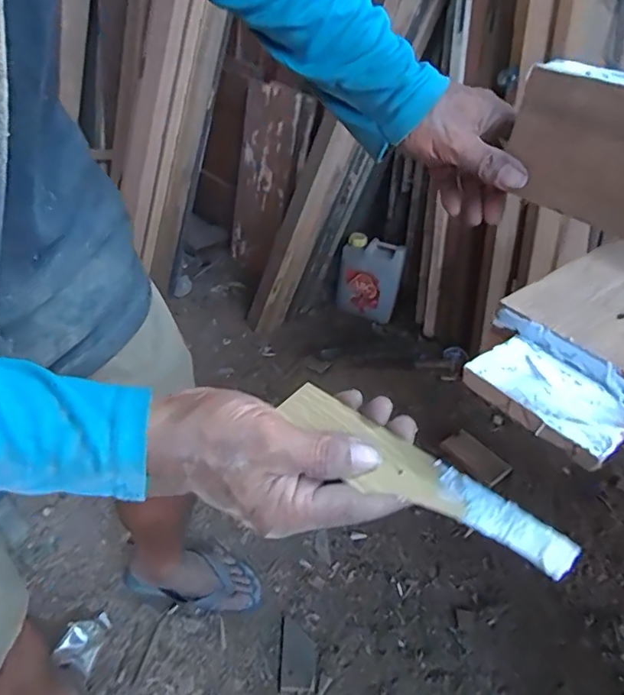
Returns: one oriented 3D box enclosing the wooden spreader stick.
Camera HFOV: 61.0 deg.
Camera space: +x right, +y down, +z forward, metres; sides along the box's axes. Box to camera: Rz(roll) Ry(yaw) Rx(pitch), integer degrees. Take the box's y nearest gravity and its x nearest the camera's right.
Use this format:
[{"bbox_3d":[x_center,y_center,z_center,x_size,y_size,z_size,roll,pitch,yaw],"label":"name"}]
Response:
[{"bbox_3d":[0.049,0.069,0.300,0.037,0.008,0.186,-28,40,-35],"label":"wooden spreader stick"}]

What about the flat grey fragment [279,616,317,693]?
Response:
[{"bbox_3d":[-0.025,0.556,0.961,0.063,0.008,0.121,3,38,-1],"label":"flat grey fragment"}]

